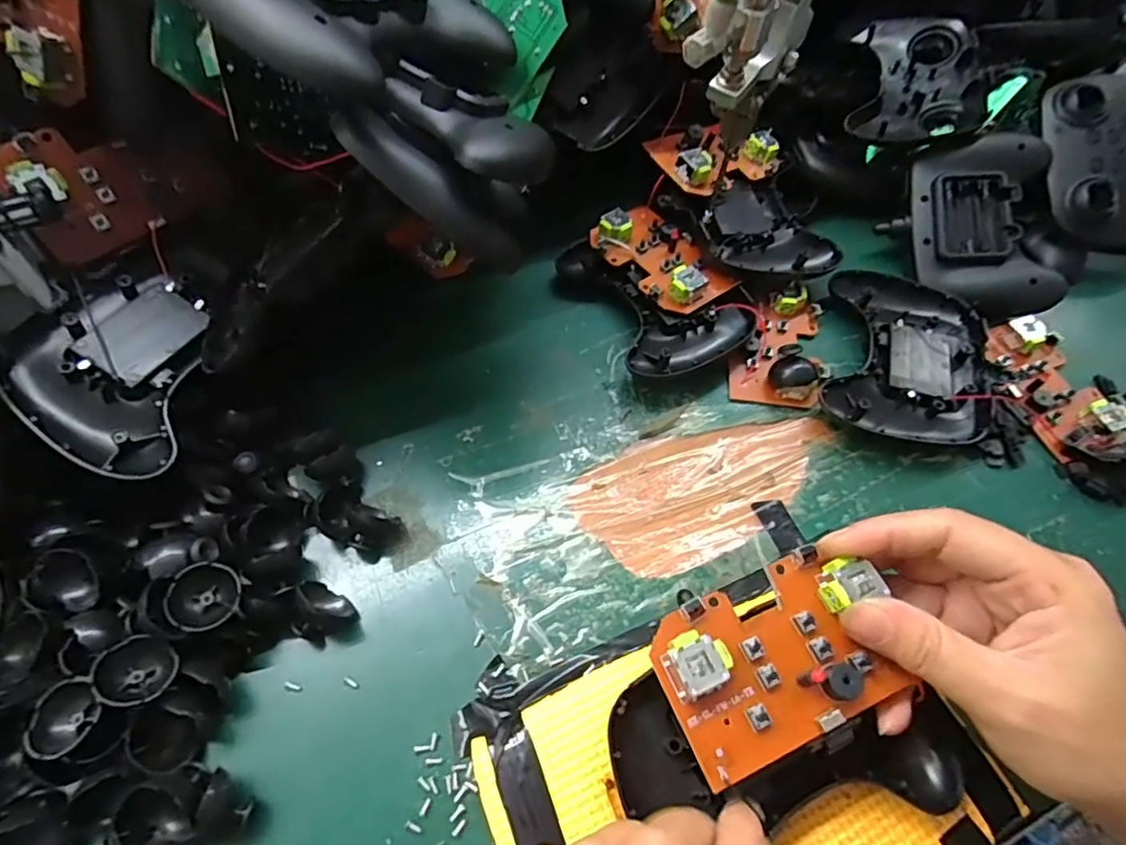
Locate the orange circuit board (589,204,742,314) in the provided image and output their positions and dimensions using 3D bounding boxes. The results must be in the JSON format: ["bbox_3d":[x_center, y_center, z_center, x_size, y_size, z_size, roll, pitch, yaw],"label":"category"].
[{"bbox_3d":[0.062,-0.104,0.381,0.052,0.025,0.089,-34,66,-20],"label":"orange circuit board"}]

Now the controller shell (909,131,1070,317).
[{"bbox_3d":[0.268,-0.124,0.385,0.085,0.028,0.115,1,84,14],"label":"controller shell"}]

